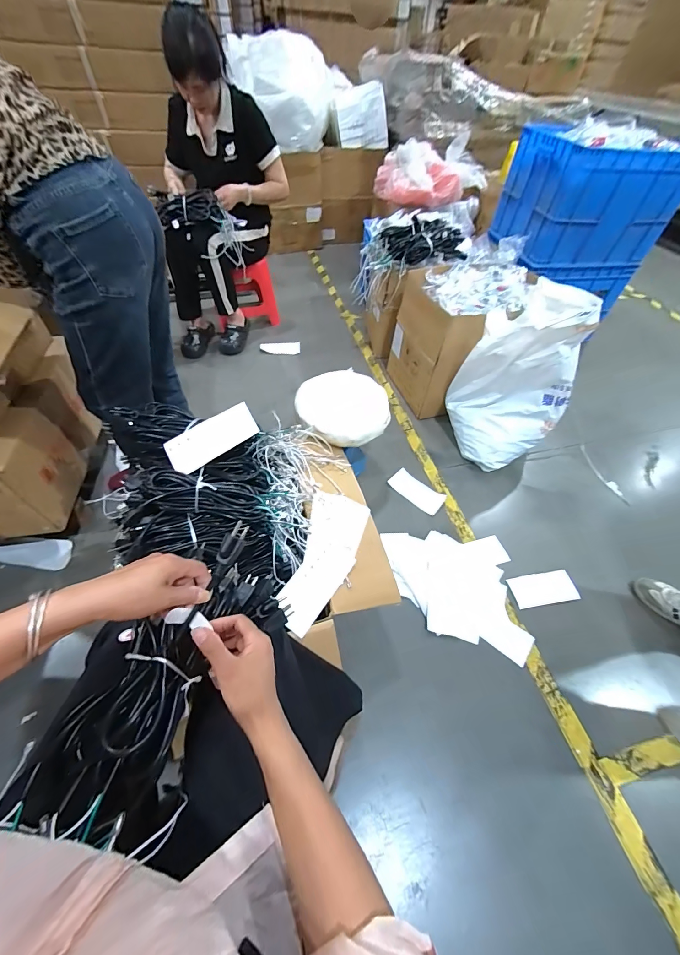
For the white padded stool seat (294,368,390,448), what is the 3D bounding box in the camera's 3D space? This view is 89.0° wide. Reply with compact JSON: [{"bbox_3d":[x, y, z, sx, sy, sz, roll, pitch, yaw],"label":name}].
[{"bbox_3d":[0.004,-0.220,1.053,0.265,0.047,0.289,2,53,-3],"label":"white padded stool seat"}]

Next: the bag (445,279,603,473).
[{"bbox_3d":[0.579,-0.307,1.135,0.266,0.554,0.279,-17,56,-17],"label":"bag"}]

